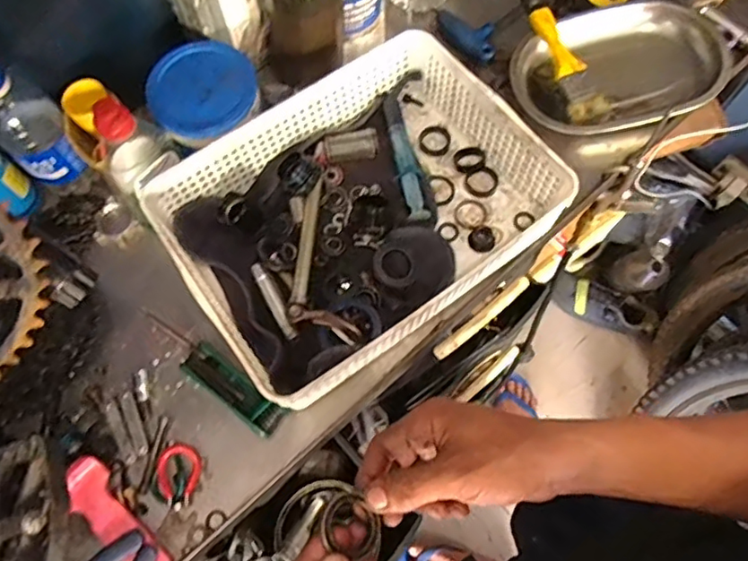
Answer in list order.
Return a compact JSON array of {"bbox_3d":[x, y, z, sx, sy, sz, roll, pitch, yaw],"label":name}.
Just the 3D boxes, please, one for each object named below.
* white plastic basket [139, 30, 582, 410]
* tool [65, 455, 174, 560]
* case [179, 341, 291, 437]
[{"bbox_3d":[-0.014,-0.065,0.552,0.327,0.083,0.263,-34,72,-11],"label":"white plastic basket"},{"bbox_3d":[-0.220,0.203,0.486,0.037,0.013,0.123,-40,73,-13],"label":"tool"},{"bbox_3d":[-0.126,0.098,0.521,0.103,0.015,0.031,35,73,14],"label":"case"}]

